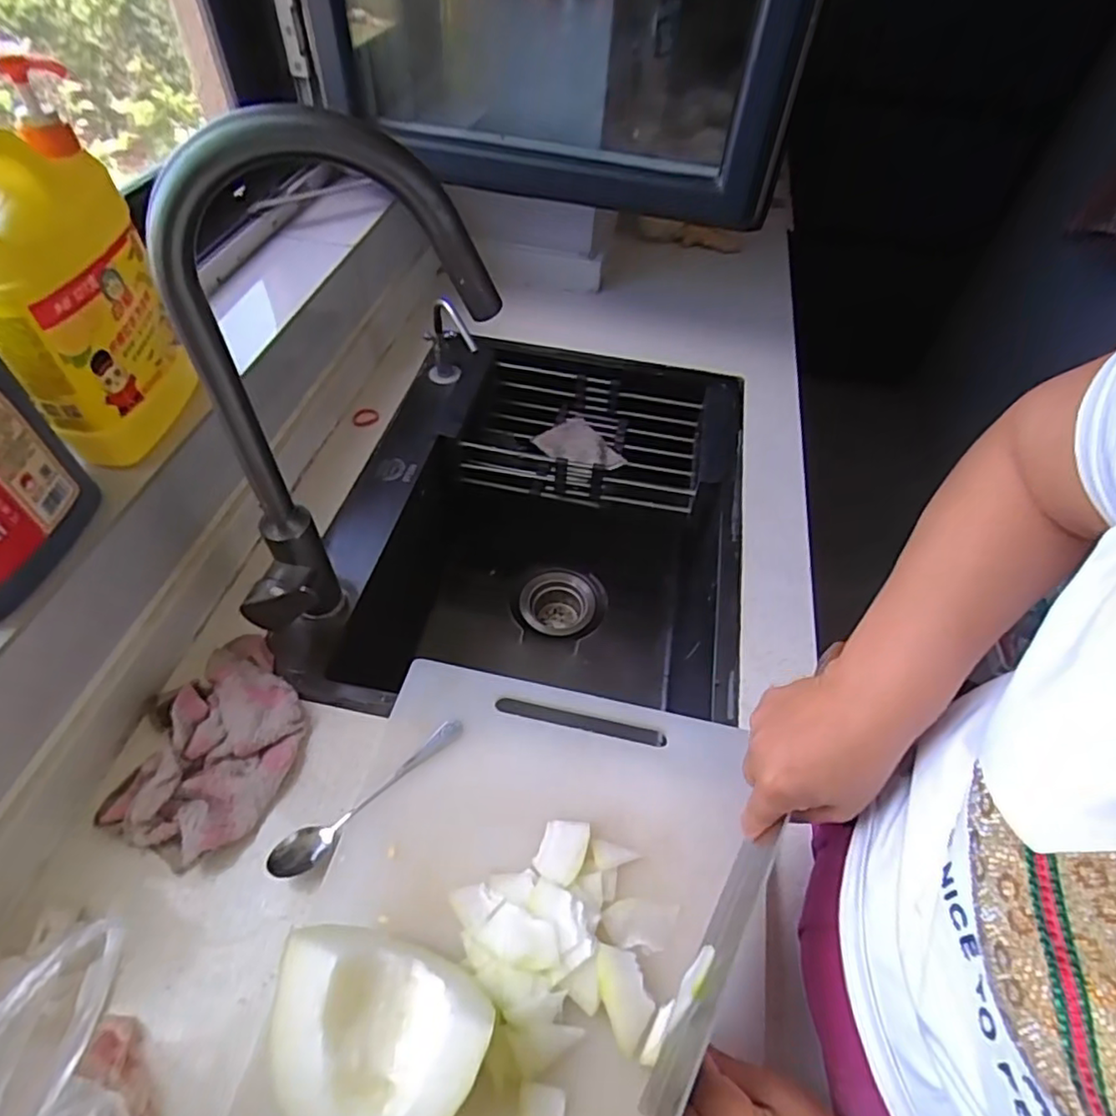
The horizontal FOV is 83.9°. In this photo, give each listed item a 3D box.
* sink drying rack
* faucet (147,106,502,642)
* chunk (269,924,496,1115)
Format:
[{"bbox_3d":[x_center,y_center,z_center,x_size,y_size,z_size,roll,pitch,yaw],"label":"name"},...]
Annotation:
[{"bbox_3d":[0.055,-0.173,0.854,0.354,0.095,0.225,11,53,4],"label":"sink drying rack"},{"bbox_3d":[-0.157,-0.077,0.465,0.227,0.422,0.059,-25,58,-21],"label":"faucet"},{"bbox_3d":[-0.105,0.290,0.378,0.123,0.075,0.100,7,53,2],"label":"chunk"}]

